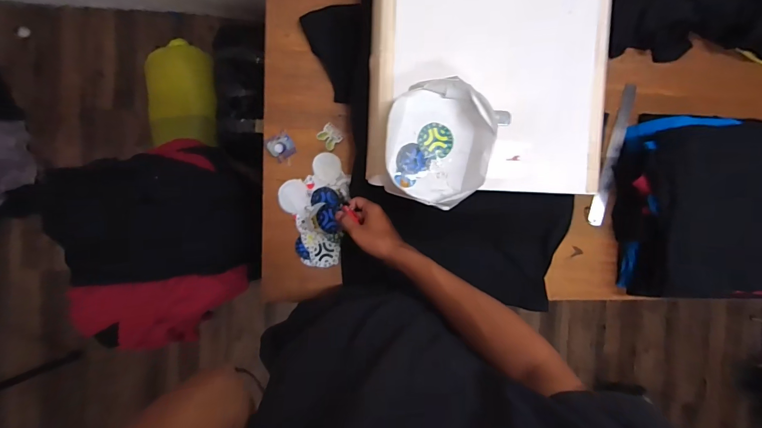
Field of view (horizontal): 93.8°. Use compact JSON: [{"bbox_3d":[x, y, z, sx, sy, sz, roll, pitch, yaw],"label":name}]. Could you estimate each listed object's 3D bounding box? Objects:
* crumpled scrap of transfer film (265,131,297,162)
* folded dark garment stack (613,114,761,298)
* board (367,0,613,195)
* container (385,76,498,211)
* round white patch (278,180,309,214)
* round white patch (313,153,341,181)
[{"bbox_3d":[-0.194,-0.132,0.692,0.047,0.015,0.049,-38,96,-5],"label":"crumpled scrap of transfer film"},{"bbox_3d":[0.768,-0.014,0.743,0.478,0.161,0.378,1,91,-8],"label":"folded dark garment stack"},{"bbox_3d":[0.184,-0.288,0.589,0.394,0.038,0.492,1,94,-6],"label":"board"},{"bbox_3d":[0.089,-0.109,0.554,0.154,0.050,0.186,7,91,-8],"label":"container"},{"bbox_3d":[-0.173,-0.035,0.703,0.055,0.007,0.065,-2,92,-7],"label":"round white patch"},{"bbox_3d":[-0.107,-0.094,0.710,0.054,0.004,0.057,0,92,-7],"label":"round white patch"}]

